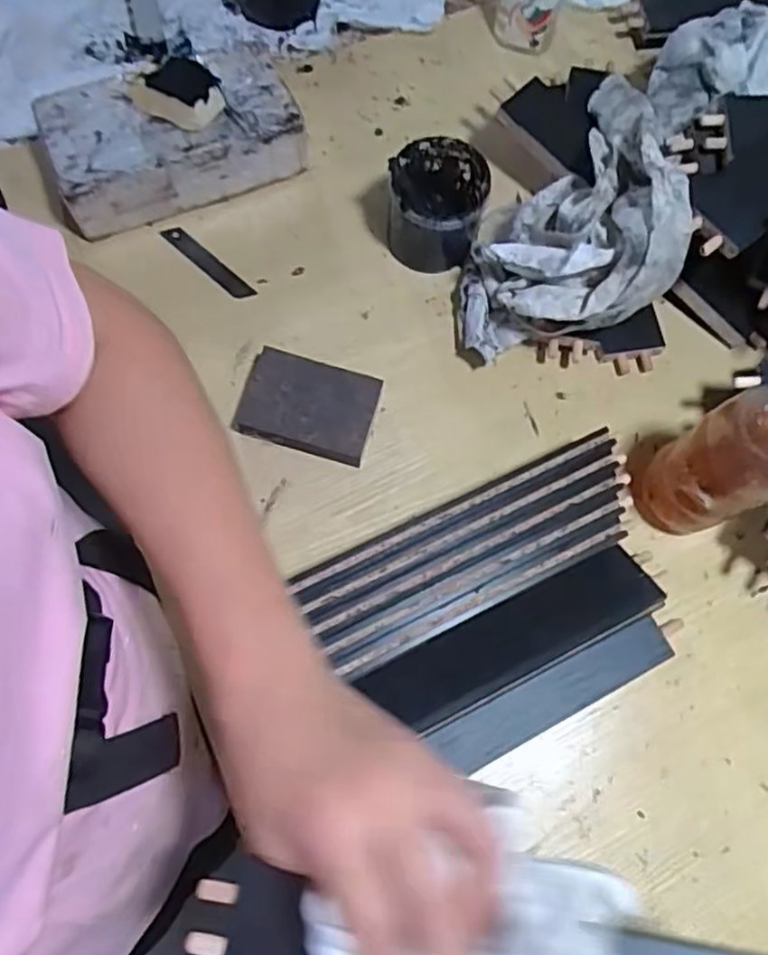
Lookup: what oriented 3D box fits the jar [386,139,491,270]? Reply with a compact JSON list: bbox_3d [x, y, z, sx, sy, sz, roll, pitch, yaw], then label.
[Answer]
[{"bbox_3d":[0.043,-0.224,0.577,0.075,0.073,0.083,15,71,3],"label":"jar"}]

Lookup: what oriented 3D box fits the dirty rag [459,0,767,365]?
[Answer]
[{"bbox_3d":[0.214,-0.264,0.582,0.151,0.105,0.416,35,74,9],"label":"dirty rag"}]

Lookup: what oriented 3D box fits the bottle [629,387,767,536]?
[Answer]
[{"bbox_3d":[0.236,-0.015,0.459,0.063,0.200,0.074,-31,75,-12],"label":"bottle"}]

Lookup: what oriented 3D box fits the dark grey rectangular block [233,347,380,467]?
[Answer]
[{"bbox_3d":[-0.060,-0.056,0.541,0.102,0.019,0.069,15,71,3],"label":"dark grey rectangular block"}]

